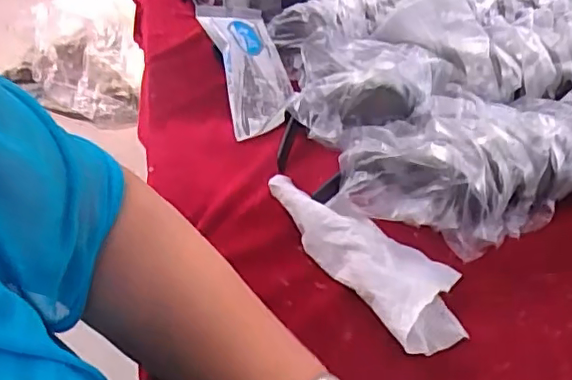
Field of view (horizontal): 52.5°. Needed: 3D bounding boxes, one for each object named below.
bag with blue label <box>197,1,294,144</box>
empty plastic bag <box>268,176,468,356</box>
[{"bbox_3d":[-0.039,-0.132,0.602,0.074,0.028,0.188,-6,57,-14],"label":"bag with blue label"},{"bbox_3d":[0.066,0.042,0.445,0.079,0.031,0.179,-20,47,-27],"label":"empty plastic bag"}]

